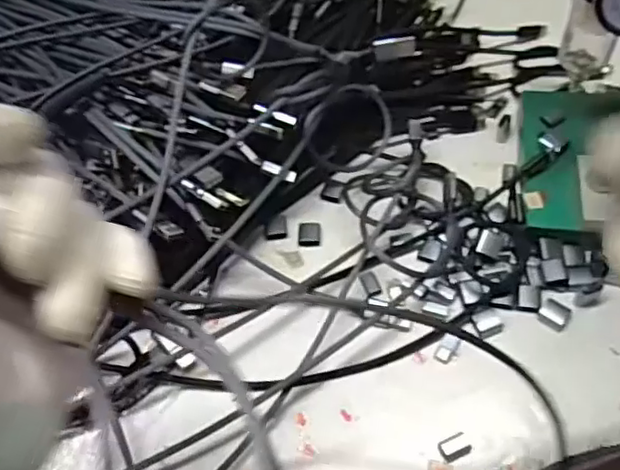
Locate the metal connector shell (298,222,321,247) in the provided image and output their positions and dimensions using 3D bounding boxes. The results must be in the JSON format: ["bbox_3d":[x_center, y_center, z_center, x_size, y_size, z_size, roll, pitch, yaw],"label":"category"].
[{"bbox_3d":[0.000,-0.001,0.405,0.014,0.004,0.017,-1,55,4],"label":"metal connector shell"}]

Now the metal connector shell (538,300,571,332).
[{"bbox_3d":[0.140,0.045,0.360,0.016,0.004,0.015,30,63,23],"label":"metal connector shell"}]

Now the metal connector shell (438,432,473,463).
[{"bbox_3d":[0.074,0.109,0.322,0.016,0.004,0.011,-22,57,-11],"label":"metal connector shell"}]

